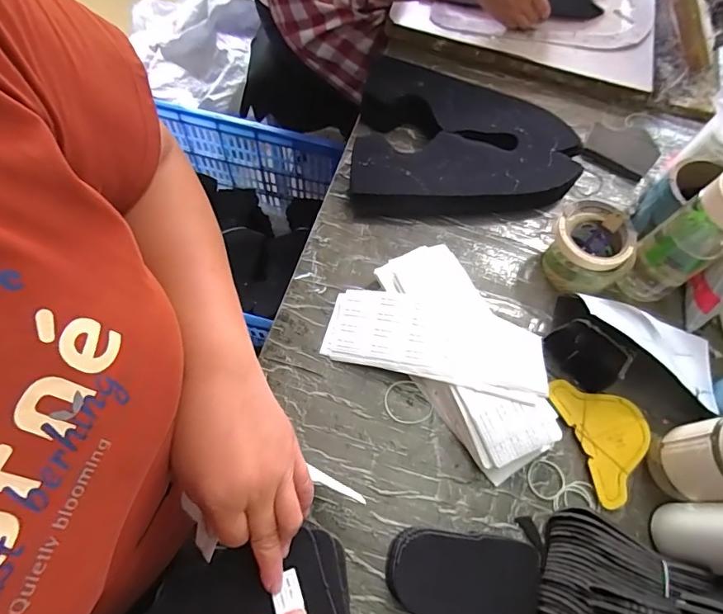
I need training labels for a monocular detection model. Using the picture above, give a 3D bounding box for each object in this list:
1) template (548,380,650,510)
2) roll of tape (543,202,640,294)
[{"bbox_3d":[0.290,0.147,0.543,0.094,0.008,0.142,-15,68,-10],"label":"template"},{"bbox_3d":[0.292,-0.073,0.602,0.090,0.074,0.103,-36,73,-17],"label":"roll of tape"}]

